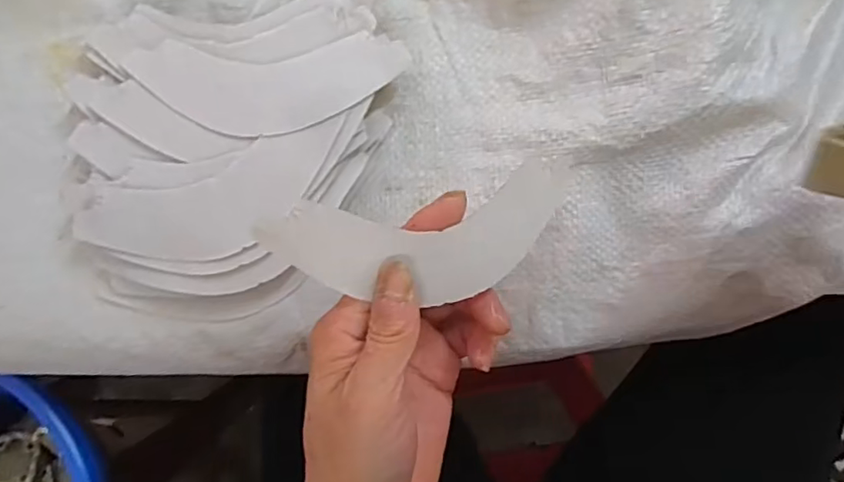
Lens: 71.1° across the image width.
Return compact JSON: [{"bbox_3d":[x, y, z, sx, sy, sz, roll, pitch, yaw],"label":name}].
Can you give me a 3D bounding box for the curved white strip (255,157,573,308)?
[{"bbox_3d":[0.005,0.000,0.233,0.124,0.008,0.046,-11,97,-15],"label":"curved white strip"}]

